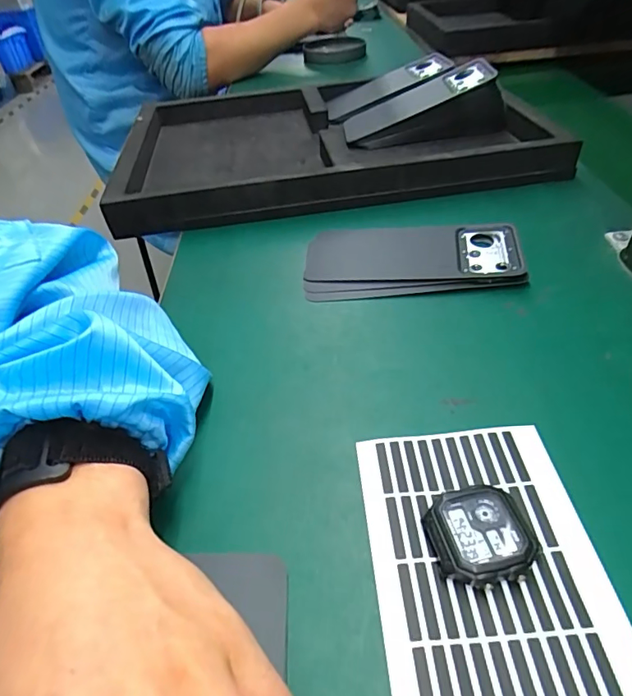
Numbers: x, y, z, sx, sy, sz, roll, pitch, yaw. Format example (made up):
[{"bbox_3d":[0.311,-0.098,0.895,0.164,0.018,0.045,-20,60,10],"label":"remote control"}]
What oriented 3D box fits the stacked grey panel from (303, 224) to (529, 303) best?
[{"bbox_3d":[0.072,-0.072,0.376,0.158,0.014,0.095,-1,44,6],"label":"stacked grey panel"}]

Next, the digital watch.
[{"bbox_3d":[0.071,0.081,0.209,0.041,0.013,0.040,-11,44,-4],"label":"digital watch"}]

